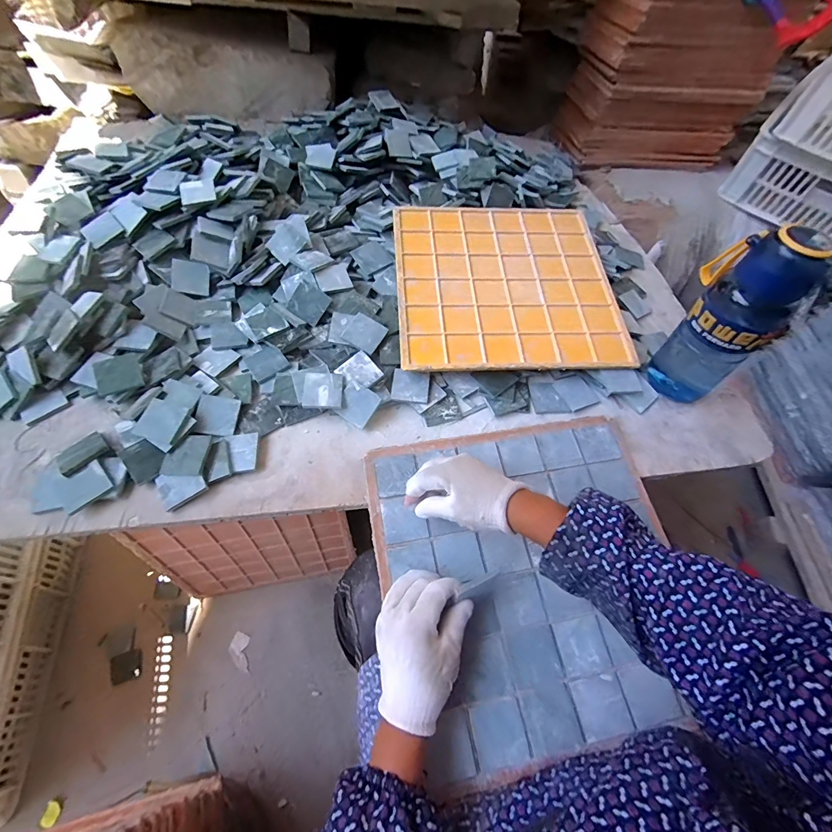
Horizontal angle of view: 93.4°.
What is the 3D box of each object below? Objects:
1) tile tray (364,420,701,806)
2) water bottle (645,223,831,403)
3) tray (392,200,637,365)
[{"bbox_3d":[0.128,0.164,0.436,0.325,0.011,0.329,-10,66,-7],"label":"tile tray"},{"bbox_3d":[0.384,-0.120,0.492,0.095,0.235,0.107,-35,67,-22],"label":"water bottle"},{"bbox_3d":[0.136,-0.209,0.601,0.327,0.006,0.320,-2,65,-4],"label":"tray"}]

